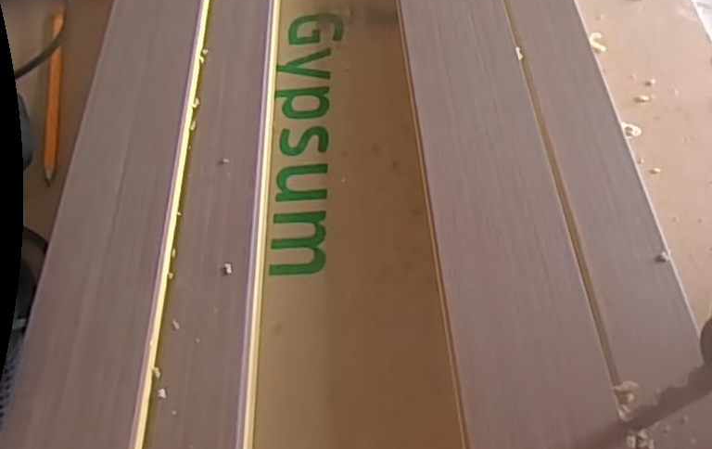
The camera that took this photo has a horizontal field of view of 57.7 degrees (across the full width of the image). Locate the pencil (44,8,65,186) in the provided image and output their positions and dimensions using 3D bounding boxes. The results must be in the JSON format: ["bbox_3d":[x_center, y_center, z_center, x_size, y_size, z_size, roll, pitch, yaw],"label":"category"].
[{"bbox_3d":[-0.227,-0.105,0.488,0.012,0.011,0.175,-14,58,-1],"label":"pencil"}]

